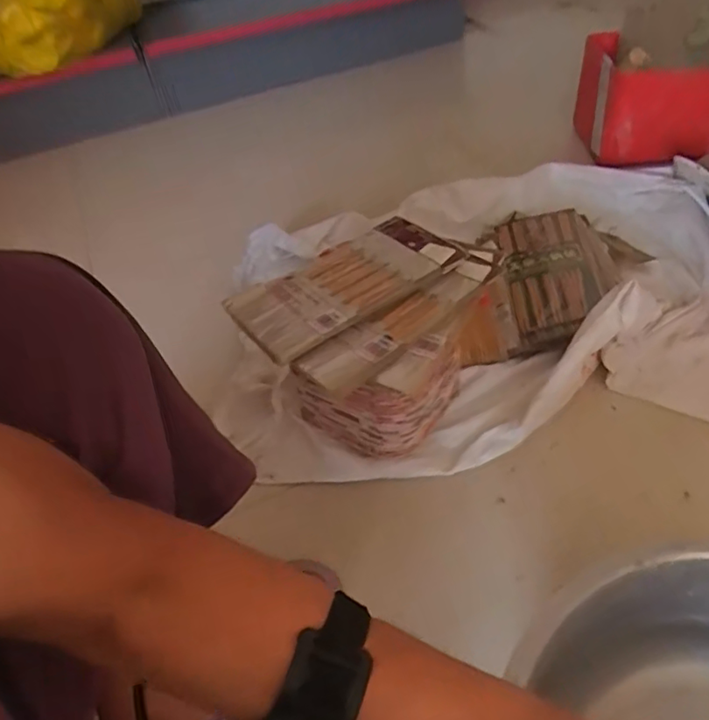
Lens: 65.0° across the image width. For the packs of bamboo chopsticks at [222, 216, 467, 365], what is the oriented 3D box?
[{"bbox_3d":[-0.009,-0.090,0.594,0.241,0.019,0.126,-31,53,-22],"label":"packs of bamboo chopsticks"}]

